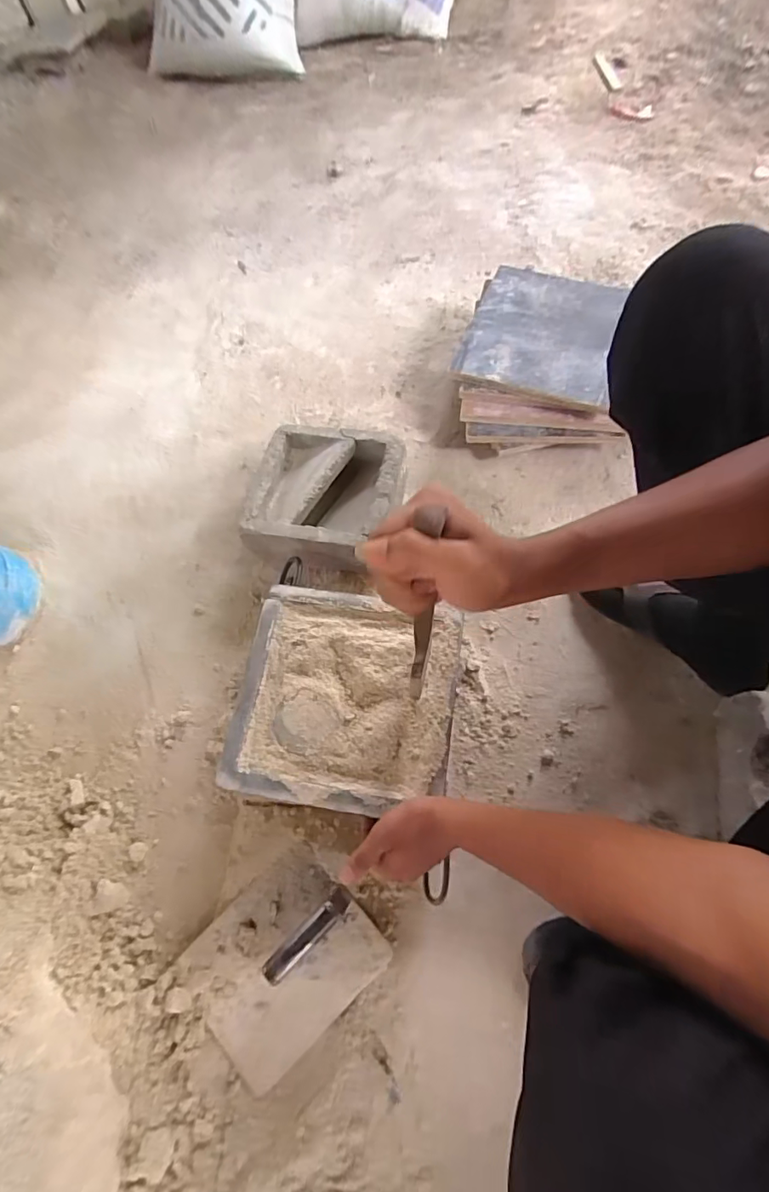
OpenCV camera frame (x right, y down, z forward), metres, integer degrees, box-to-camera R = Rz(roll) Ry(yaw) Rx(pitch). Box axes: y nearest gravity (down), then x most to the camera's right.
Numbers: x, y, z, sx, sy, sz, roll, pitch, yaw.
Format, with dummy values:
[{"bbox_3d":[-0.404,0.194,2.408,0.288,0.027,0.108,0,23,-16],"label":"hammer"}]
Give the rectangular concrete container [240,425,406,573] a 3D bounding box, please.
[{"bbox_3d":[-0.083,-0.140,0.736,0.203,0.098,0.191,8,69,6],"label":"rectangular concrete container"}]

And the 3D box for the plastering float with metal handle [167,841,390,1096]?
[{"bbox_3d":[-0.119,0.406,0.540,0.204,0.063,0.170,-41,72,-12],"label":"plastering float with metal handle"}]

